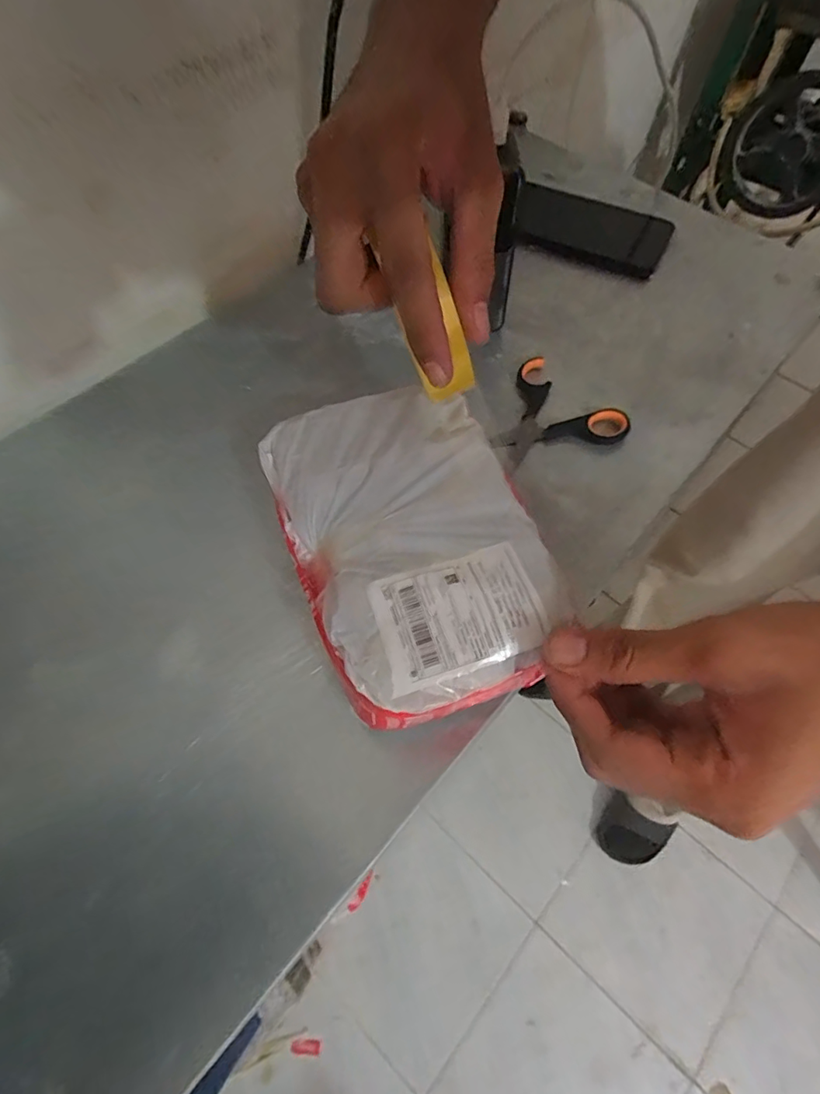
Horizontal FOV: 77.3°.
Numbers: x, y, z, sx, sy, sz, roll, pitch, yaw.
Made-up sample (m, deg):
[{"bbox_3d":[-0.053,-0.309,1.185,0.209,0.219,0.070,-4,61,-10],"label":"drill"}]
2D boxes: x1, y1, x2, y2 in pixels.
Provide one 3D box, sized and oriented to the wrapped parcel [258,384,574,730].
[{"bbox_3d":[-0.002,-0.012,0.273,0.121,0.023,0.192,-20,64,-8],"label":"wrapped parcel"}]

